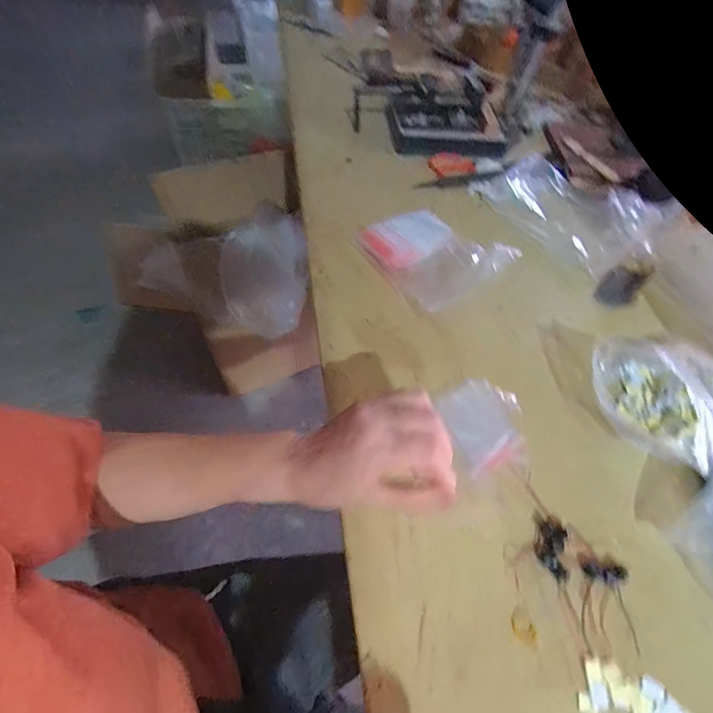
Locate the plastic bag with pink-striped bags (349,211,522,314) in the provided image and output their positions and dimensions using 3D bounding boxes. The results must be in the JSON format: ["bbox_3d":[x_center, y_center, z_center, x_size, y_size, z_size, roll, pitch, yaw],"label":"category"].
[{"bbox_3d":[0.098,-0.135,0.483,0.130,0.059,0.172,-27,62,-21],"label":"plastic bag with pink-striped bags"}]

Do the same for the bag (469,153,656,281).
[{"bbox_3d":[0.330,-0.235,0.581,0.189,0.028,0.245,-22,60,-18],"label":"bag"}]

